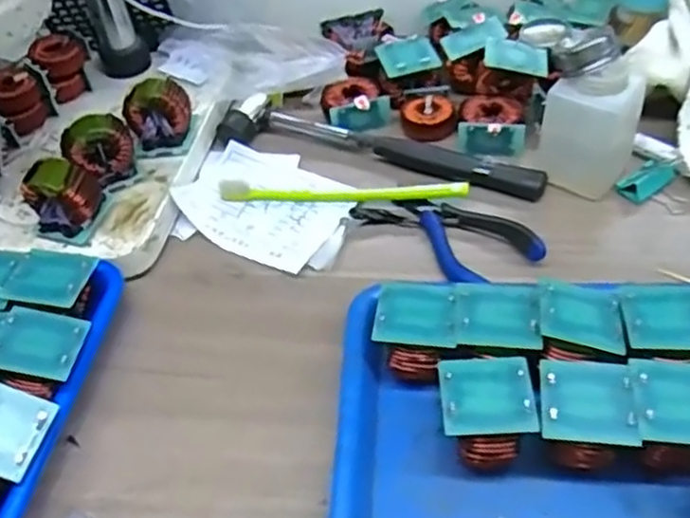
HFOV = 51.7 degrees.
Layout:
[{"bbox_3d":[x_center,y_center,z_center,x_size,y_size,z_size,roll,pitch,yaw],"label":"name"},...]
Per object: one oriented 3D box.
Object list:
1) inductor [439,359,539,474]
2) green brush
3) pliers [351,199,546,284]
[{"bbox_3d":[0.075,0.084,0.382,0.046,0.045,0.048,-3,48,5],"label":"inductor"},{"bbox_3d":[-0.003,-0.054,0.533,0.185,0.013,0.015,2,48,9],"label":"green brush"},{"bbox_3d":[0.070,-0.021,0.497,0.057,0.020,0.127,-39,55,-25],"label":"pliers"}]

